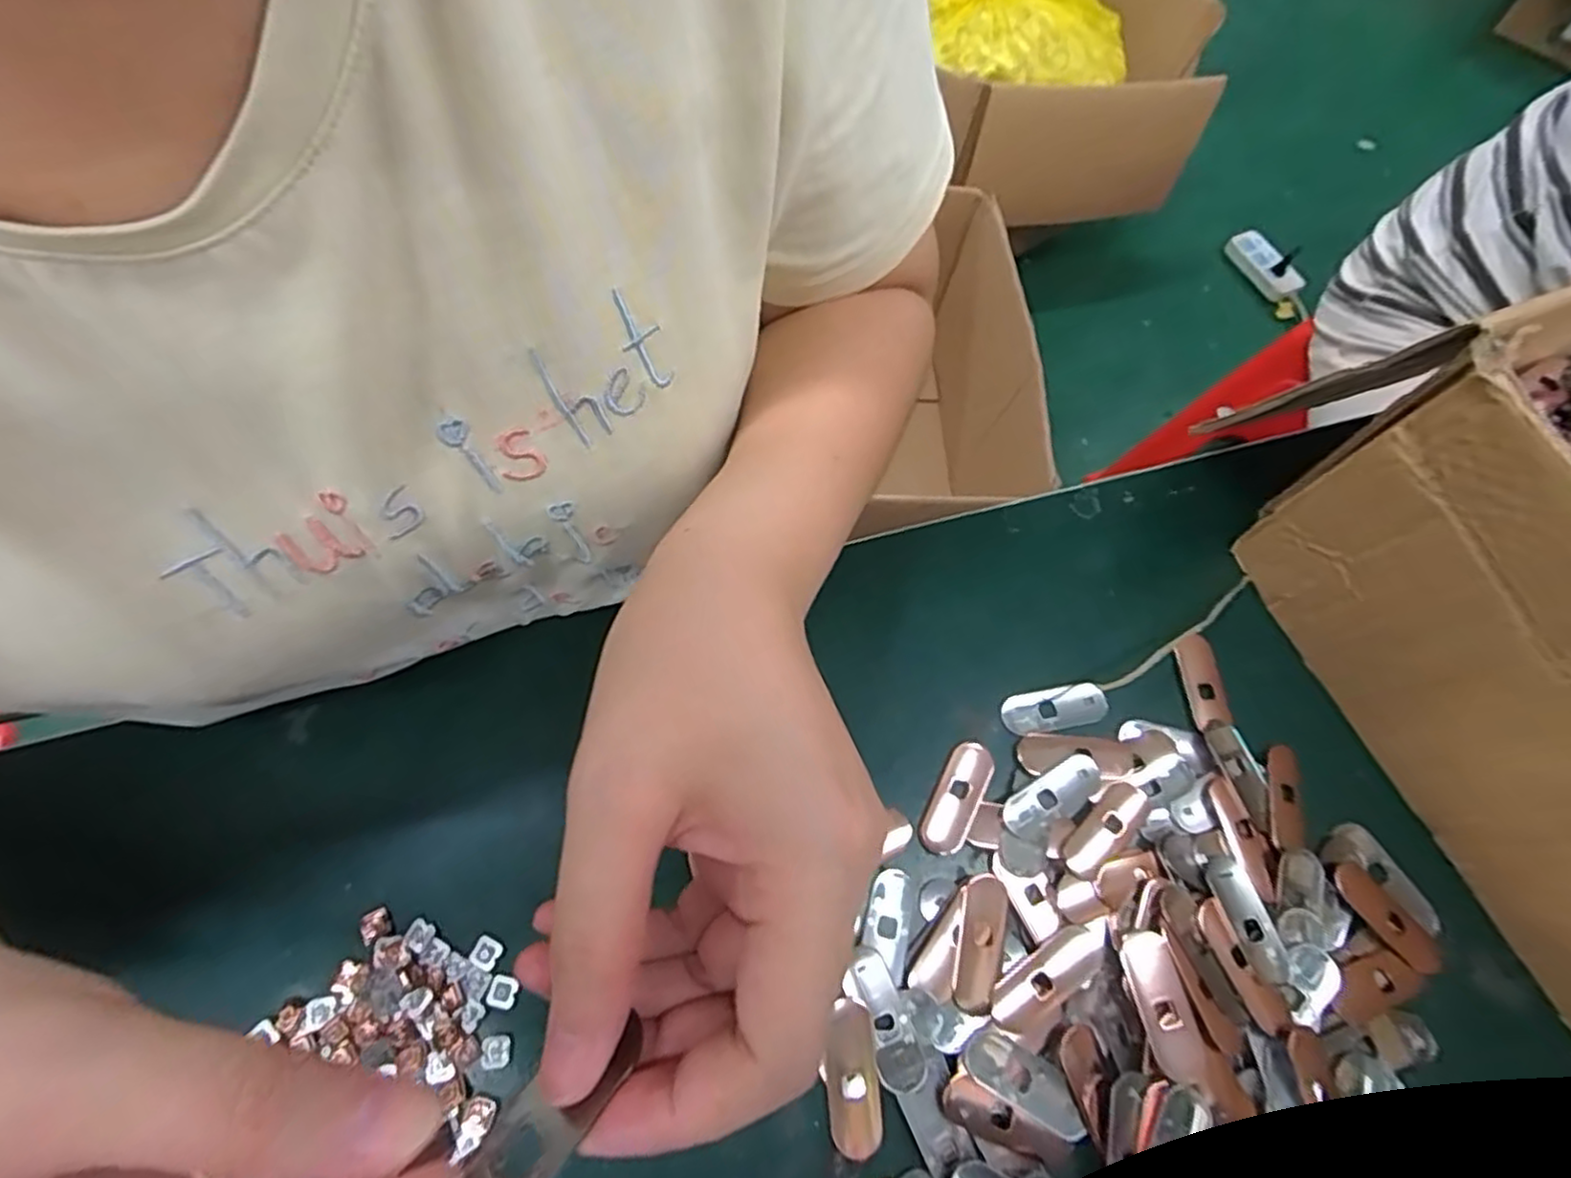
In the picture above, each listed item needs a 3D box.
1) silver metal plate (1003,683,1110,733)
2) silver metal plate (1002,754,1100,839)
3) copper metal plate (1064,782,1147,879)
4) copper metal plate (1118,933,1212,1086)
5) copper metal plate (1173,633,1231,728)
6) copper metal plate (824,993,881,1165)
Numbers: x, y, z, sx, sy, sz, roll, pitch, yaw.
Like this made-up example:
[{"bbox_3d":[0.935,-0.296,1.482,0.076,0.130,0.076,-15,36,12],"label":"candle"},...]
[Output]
[{"bbox_3d":[0.124,0.055,0.322,0.049,0.006,0.019,-9,69,-7],"label":"silver metal plate"},{"bbox_3d":[0.116,0.091,0.303,0.049,0.004,0.018,-32,74,-15],"label":"silver metal plate"},{"bbox_3d":[0.137,0.103,0.297,0.051,0.005,0.016,-39,76,-17],"label":"copper metal plate"},{"bbox_3d":[0.144,0.159,0.266,0.018,0.004,0.050,-7,69,-7],"label":"copper metal plate"},{"bbox_3d":[0.198,0.043,0.329,0.018,0.004,0.043,-1,68,-5],"label":"copper metal plate"},{"bbox_3d":[0.024,0.182,0.258,0.018,0.004,0.049,-3,68,-5],"label":"copper metal plate"}]

